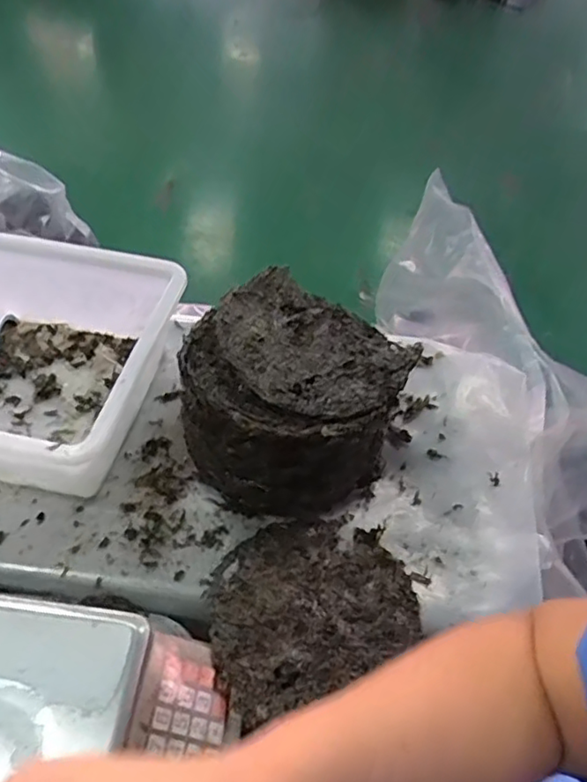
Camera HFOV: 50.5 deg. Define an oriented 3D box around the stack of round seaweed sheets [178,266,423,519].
[{"bbox_3d":[-0.006,0.014,0.630,0.197,0.135,0.195,29,57,17],"label":"stack of round seaweed sheets"}]

